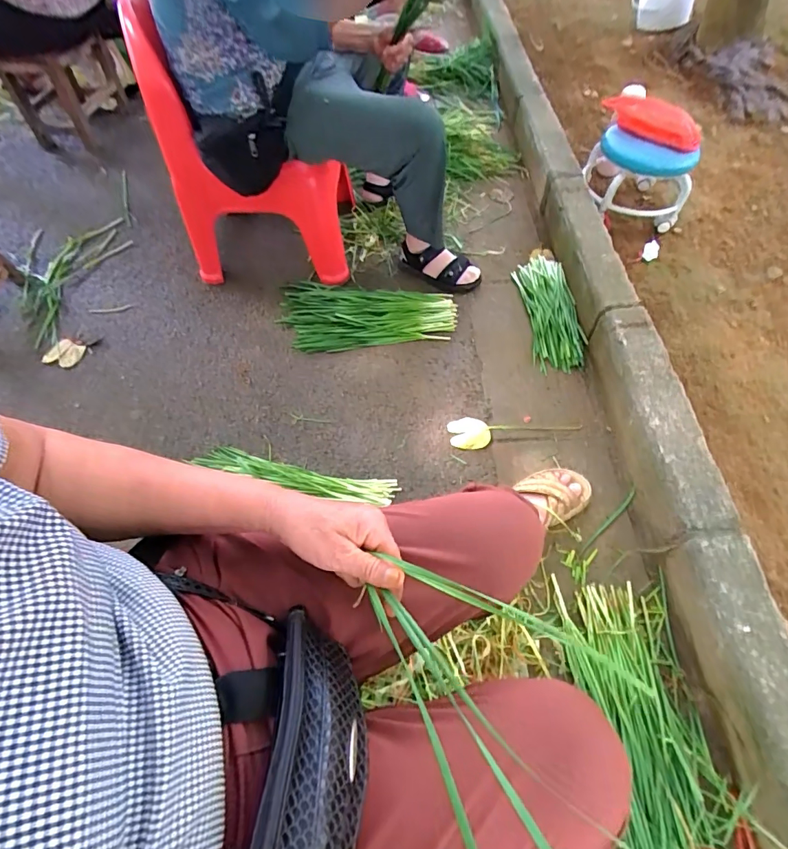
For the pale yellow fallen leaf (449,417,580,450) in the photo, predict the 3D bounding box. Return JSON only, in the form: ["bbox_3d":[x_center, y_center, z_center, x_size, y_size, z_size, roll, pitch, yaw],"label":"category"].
[{"bbox_3d":[0.257,0.004,0.967,0.277,0.029,0.075,-9,59,-2],"label":"pale yellow fallen leaf"}]

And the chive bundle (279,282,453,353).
[{"bbox_3d":[-0.071,-0.285,1.155,0.455,0.039,0.235,1,59,4],"label":"chive bundle"}]

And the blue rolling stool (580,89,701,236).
[{"bbox_3d":[0.670,-0.728,1.234,0.246,0.236,0.290,8,60,9],"label":"blue rolling stool"}]

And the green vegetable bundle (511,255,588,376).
[{"bbox_3d":[0.389,-0.281,1.117,0.125,0.063,0.337,-5,59,1],"label":"green vegetable bundle"}]

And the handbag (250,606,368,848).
[{"bbox_3d":[-0.052,0.219,0.294,0.059,0.083,0.186,-8,29,-1],"label":"handbag"}]

